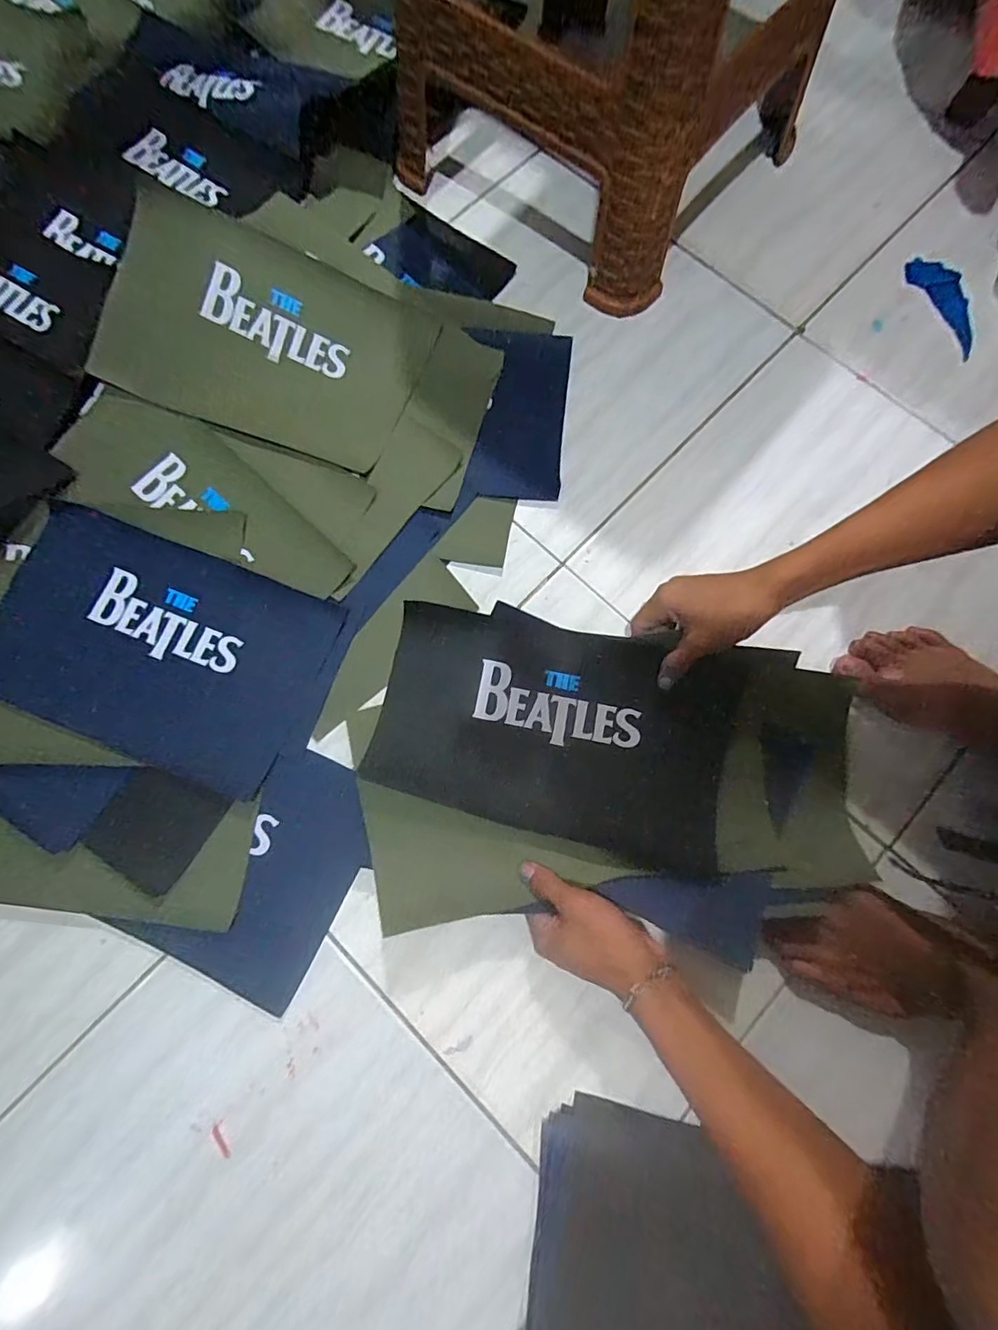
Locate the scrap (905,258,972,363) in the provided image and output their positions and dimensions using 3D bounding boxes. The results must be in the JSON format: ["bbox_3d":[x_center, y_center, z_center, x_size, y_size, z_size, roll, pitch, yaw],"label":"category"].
[{"bbox_3d":[0.522,-0.418,0.613,0.058,0.007,0.131,-19,79,-3],"label":"scrap"}]

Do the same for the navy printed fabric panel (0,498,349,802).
[{"bbox_3d":[-0.336,-0.022,0.510,0.318,0.010,0.197,21,78,4],"label":"navy printed fabric panel"}]

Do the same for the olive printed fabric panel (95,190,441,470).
[{"bbox_3d":[-0.252,-0.347,0.562,0.330,0.053,0.202,20,78,4],"label":"olive printed fabric panel"}]

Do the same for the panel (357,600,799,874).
[{"bbox_3d":[0.053,0.058,0.486,0.319,0.032,0.199,11,77,2],"label":"panel"}]

